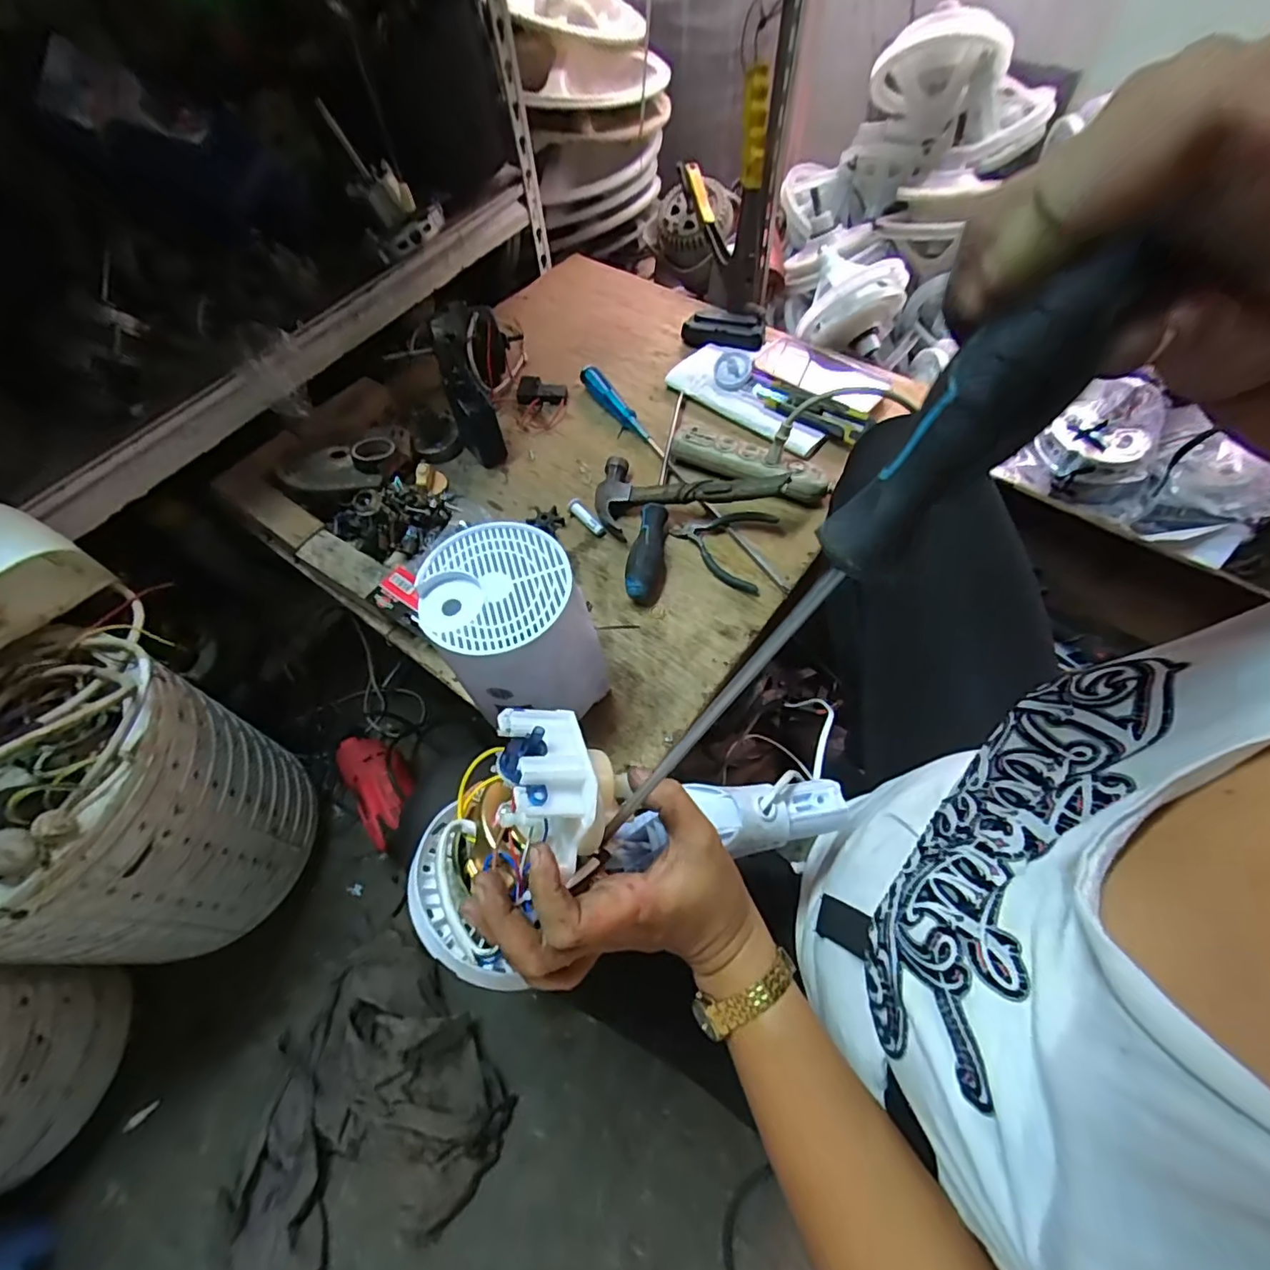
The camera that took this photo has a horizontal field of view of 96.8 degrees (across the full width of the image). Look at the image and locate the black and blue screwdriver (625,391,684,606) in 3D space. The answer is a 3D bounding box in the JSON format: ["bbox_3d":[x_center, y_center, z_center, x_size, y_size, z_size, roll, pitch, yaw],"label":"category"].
[{"bbox_3d":[0.031,-0.171,0.627,0.035,0.041,0.309,8,61,7],"label":"black and blue screwdriver"}]

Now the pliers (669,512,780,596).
[{"bbox_3d":[0.088,-0.096,0.591,0.104,0.021,0.091,16,63,12],"label":"pliers"}]

